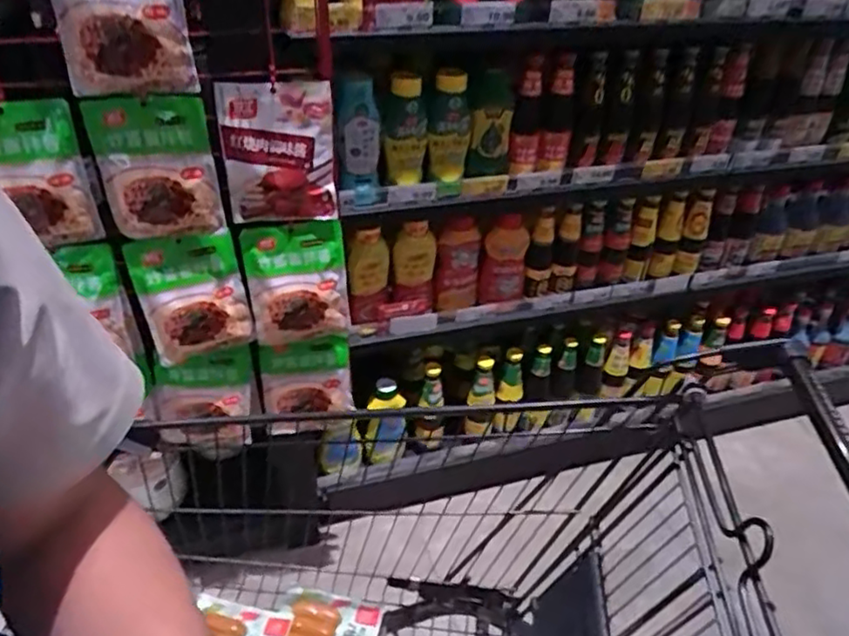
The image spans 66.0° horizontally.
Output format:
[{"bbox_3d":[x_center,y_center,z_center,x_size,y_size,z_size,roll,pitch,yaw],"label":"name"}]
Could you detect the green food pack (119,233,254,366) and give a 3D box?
[{"bbox_3d":[-0.364,-0.031,1.025,0.158,0.199,0.049,-8,38,-14],"label":"green food pack"}]

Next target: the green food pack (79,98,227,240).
[{"bbox_3d":[-0.371,-0.204,0.903,0.154,0.200,0.034,-6,38,-12],"label":"green food pack"}]

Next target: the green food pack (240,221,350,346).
[{"bbox_3d":[-0.208,-0.051,1.065,0.155,0.202,0.050,-3,37,-8],"label":"green food pack"}]

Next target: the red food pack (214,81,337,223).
[{"bbox_3d":[-0.210,-0.233,0.944,0.156,0.204,0.037,-2,37,-6],"label":"red food pack"}]

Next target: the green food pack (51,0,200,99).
[{"bbox_3d":[-0.362,-0.364,0.771,0.152,0.195,0.026,0,37,-4],"label":"green food pack"}]

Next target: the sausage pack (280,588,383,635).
[{"bbox_3d":[-0.141,0.453,0.930,0.137,0.020,0.121,10,37,9],"label":"sausage pack"}]

